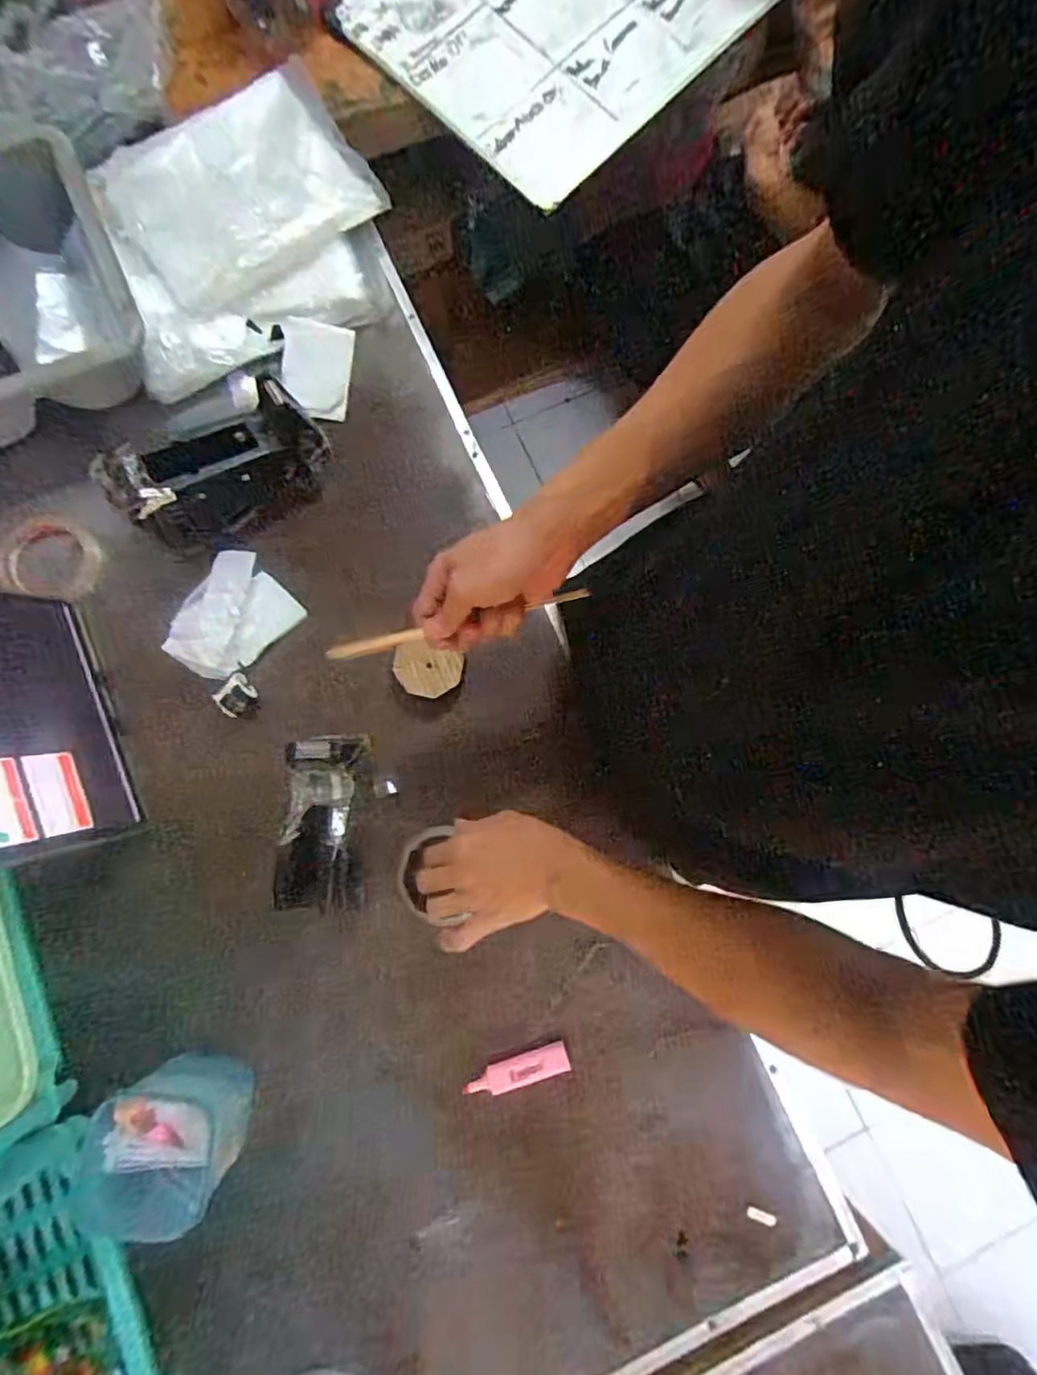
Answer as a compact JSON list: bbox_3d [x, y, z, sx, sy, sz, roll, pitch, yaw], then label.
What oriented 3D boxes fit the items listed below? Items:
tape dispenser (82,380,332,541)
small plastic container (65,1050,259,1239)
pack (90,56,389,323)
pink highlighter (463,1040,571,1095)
[{"bbox_3d":[-0.294,-0.222,0.611,0.198,0.083,0.091,-22,81,-5],"label":"tape dispenser"},{"bbox_3d":[-0.296,0.377,0.516,0.109,0.085,0.109,22,80,2],"label":"small plastic container"},{"bbox_3d":[-0.318,-0.575,0.693,0.275,0.051,0.239,-34,82,-7],"label":"pack"},{"bbox_3d":[-0.002,0.359,0.576,0.099,0.009,0.026,-13,81,-4],"label":"pink highlighter"}]

